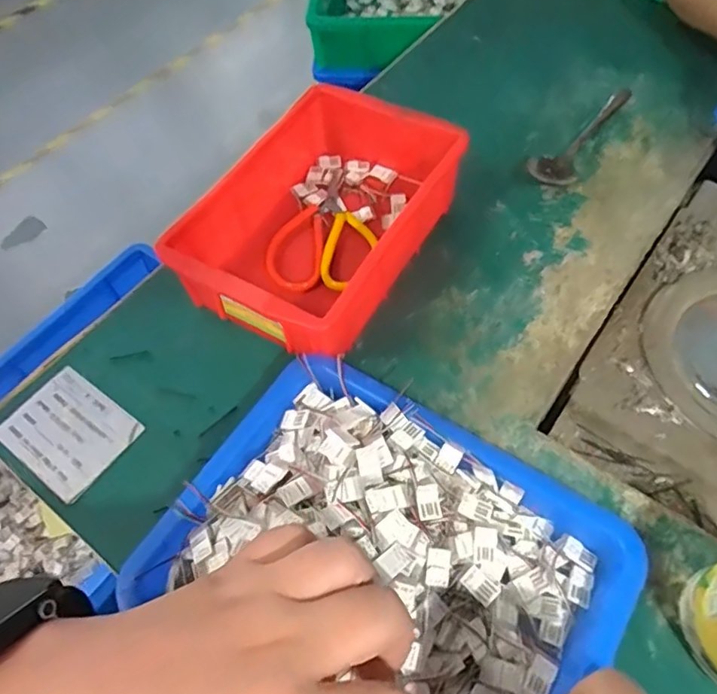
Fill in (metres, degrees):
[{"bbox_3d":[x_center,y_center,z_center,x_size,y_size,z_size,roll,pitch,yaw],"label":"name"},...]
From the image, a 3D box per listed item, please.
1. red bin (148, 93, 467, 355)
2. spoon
[{"bbox_3d":[-0.022,-0.085,0.386,0.121,0.066,0.184,26,64,19],"label":"red bin"},{"bbox_3d":[0.189,-0.171,0.464,0.141,0.010,0.033,-41,64,-19],"label":"spoon"}]

